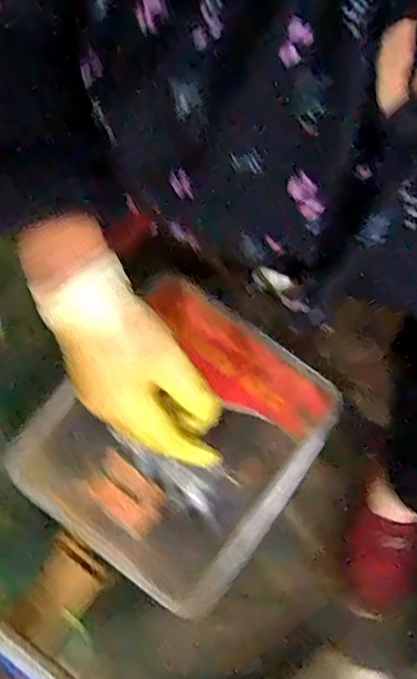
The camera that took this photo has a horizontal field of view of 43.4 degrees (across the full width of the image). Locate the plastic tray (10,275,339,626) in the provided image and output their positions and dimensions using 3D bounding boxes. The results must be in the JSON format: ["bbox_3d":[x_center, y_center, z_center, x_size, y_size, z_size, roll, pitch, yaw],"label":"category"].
[{"bbox_3d":[-0.040,0.123,0.659,0.298,0.049,0.341,40,80,10],"label":"plastic tray"}]

